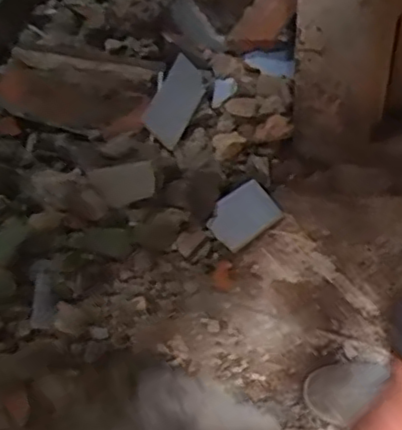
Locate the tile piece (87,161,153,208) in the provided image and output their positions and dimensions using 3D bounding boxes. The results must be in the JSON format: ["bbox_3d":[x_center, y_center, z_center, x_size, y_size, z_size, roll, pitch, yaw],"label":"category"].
[{"bbox_3d":[-0.140,-0.055,1.193,0.116,0.071,0.012,-14,14,-27],"label":"tile piece"}]

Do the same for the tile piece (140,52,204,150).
[{"bbox_3d":[-0.049,-0.231,1.329,0.012,0.092,0.174,2,58,52],"label":"tile piece"}]

